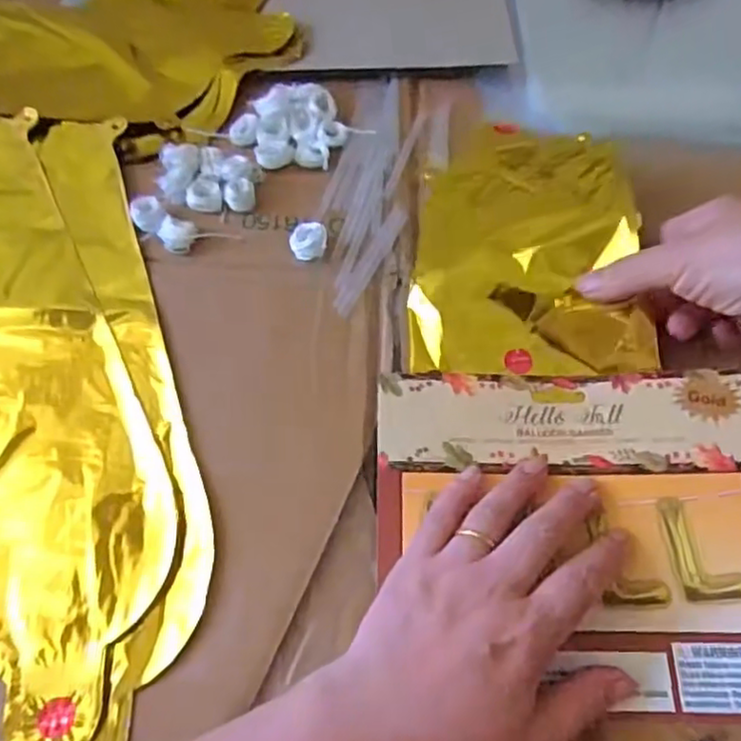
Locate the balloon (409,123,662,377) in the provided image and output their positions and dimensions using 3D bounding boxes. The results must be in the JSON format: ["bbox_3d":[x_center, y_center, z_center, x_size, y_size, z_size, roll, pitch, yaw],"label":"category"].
[{"bbox_3d":[0.087,-0.084,0.384,0.123,0.035,0.178,0,63,0],"label":"balloon"}]

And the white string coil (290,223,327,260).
[{"bbox_3d":[-0.037,-0.078,0.394,0.022,0.013,0.023,0,63,0],"label":"white string coil"}]

